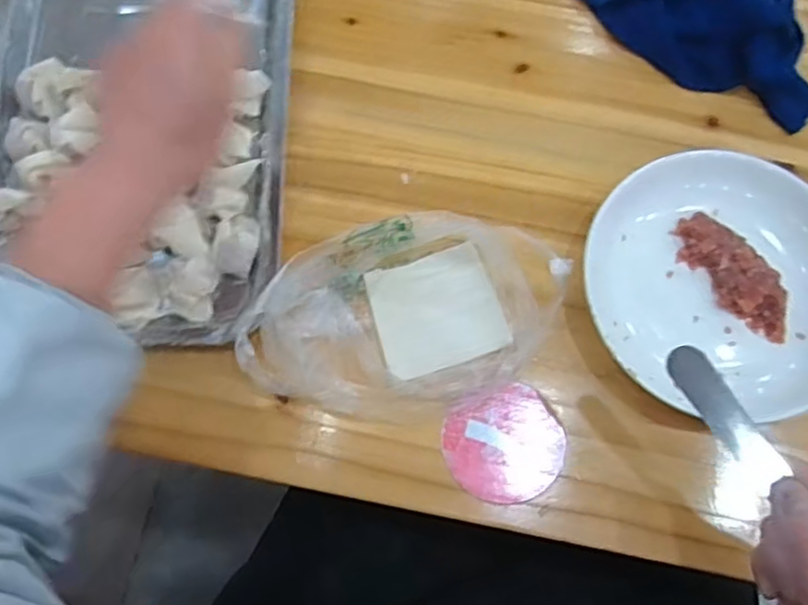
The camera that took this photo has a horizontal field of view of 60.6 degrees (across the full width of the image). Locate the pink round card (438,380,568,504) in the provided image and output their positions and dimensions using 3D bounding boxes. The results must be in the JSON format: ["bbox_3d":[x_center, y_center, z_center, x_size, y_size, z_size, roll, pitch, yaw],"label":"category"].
[{"bbox_3d":[0.063,0.088,0.428,0.073,0.009,0.067,1,73,-2],"label":"pink round card"}]

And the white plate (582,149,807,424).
[{"bbox_3d":[0.204,-0.011,0.446,0.166,0.029,0.174,1,73,-2],"label":"white plate"}]

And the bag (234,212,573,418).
[{"bbox_3d":[0.000,0.009,0.432,0.194,0.039,0.111,-15,74,-7],"label":"bag"}]

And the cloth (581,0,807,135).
[{"bbox_3d":[0.218,-0.209,0.499,0.103,0.045,0.204,-36,77,-12],"label":"cloth"}]

